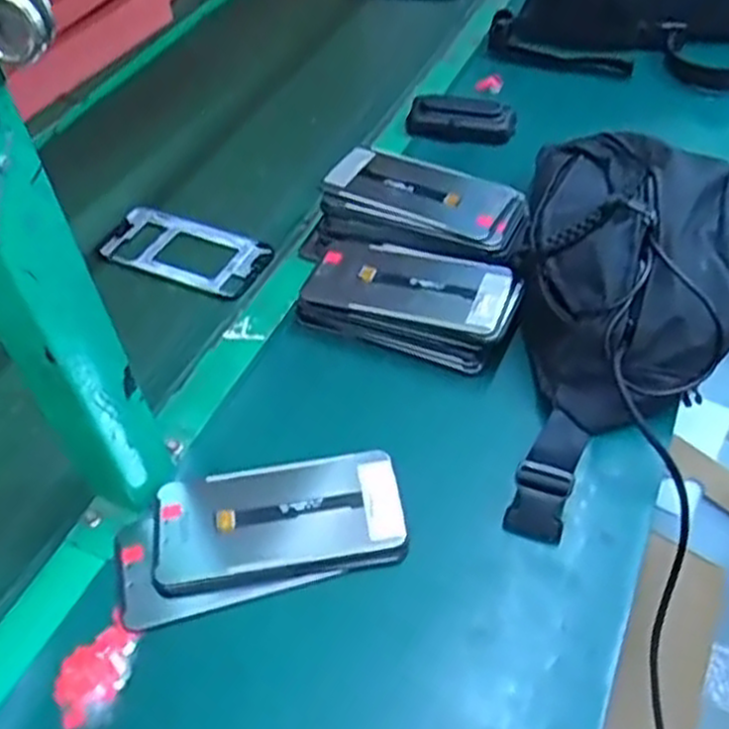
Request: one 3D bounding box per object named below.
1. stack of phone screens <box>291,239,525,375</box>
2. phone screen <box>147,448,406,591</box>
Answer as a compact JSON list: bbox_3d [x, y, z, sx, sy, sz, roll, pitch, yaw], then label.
[{"bbox_3d":[0.031,-0.049,0.605,0.174,0.053,0.082,16,51,17],"label":"stack of phone screens"},{"bbox_3d":[-0.055,0.098,0.491,0.155,0.005,0.080,-9,52,-2],"label":"phone screen"}]

